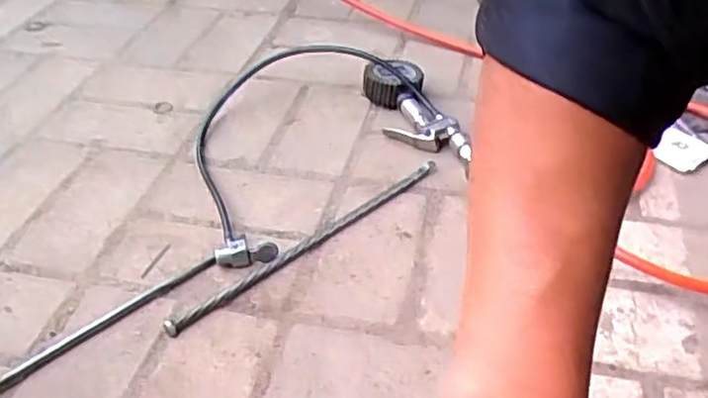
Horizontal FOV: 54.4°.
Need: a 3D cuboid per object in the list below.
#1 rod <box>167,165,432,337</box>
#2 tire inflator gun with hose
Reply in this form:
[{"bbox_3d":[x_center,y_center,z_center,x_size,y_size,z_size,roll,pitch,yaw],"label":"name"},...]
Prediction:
[{"bbox_3d":[-0.038,0.038,0.680,0.336,0.010,0.017,-31,47,-31],"label":"rod"},{"bbox_3d":[-0.034,-0.091,0.807,0.301,0.053,0.386,-10,40,-10],"label":"tire inflator gun with hose"}]

